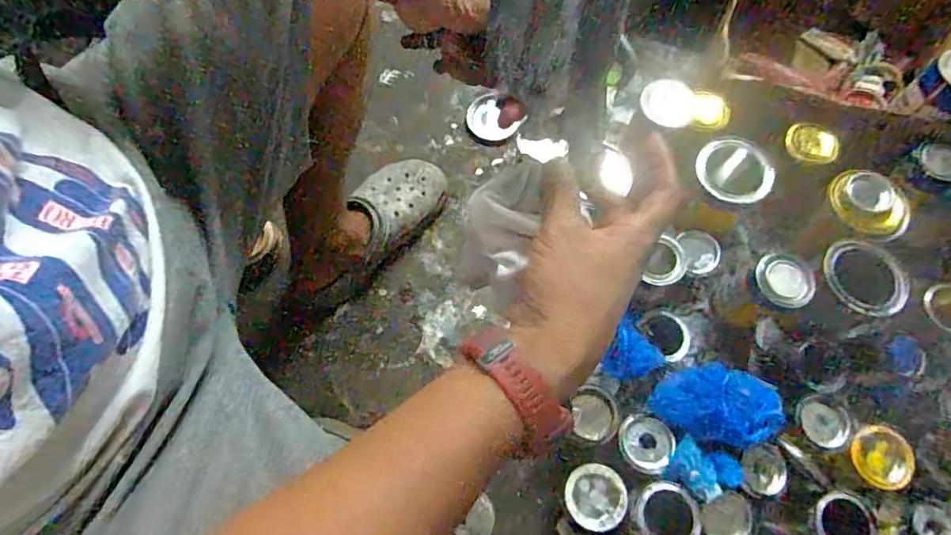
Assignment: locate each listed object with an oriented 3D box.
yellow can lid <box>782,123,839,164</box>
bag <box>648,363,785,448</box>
[{"bbox_3d":[0.481,-0.179,0.769,0.071,0.015,0.057,38,82,11],"label":"yellow can lid"},{"bbox_3d":[0.298,0.167,0.672,0.140,0.050,0.092,14,69,5],"label":"bag"}]

